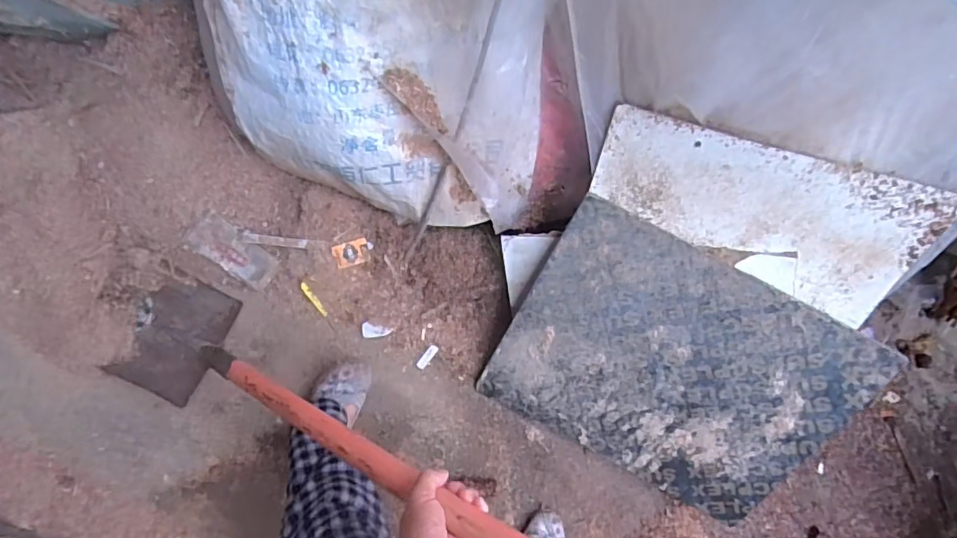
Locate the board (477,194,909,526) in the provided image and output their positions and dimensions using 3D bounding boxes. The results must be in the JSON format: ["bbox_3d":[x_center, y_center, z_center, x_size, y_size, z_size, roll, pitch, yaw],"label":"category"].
[{"bbox_3d":[0.352,0.195,1.006,0.602,0.024,0.470,29,114,6],"label":"board"}]

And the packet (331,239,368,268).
[{"bbox_3d":[-0.249,-0.030,1.055,0.064,0.005,0.048,-18,111,-10],"label":"packet"}]

